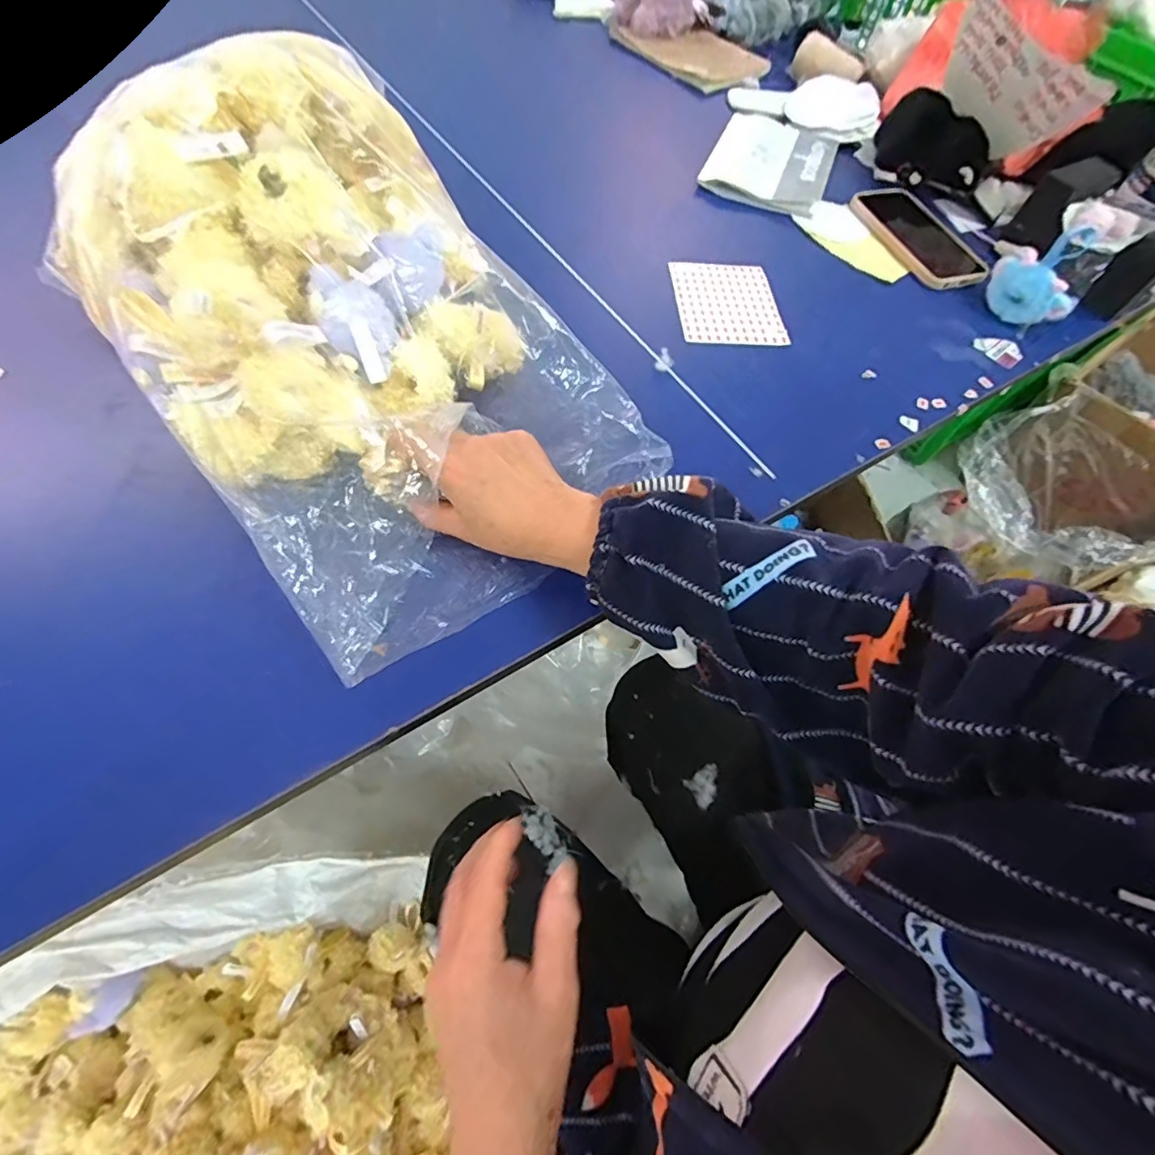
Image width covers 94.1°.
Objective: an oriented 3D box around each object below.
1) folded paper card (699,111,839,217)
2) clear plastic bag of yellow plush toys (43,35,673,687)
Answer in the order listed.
[{"bbox_3d":[0.239,-0.519,0.664,0.143,0.011,0.224,21,63,8],"label":"folded paper card"},{"bbox_3d":[-0.123,-0.141,0.333,0.260,0.173,0.290,-35,69,-19],"label":"clear plastic bag of yellow plush toys"}]

